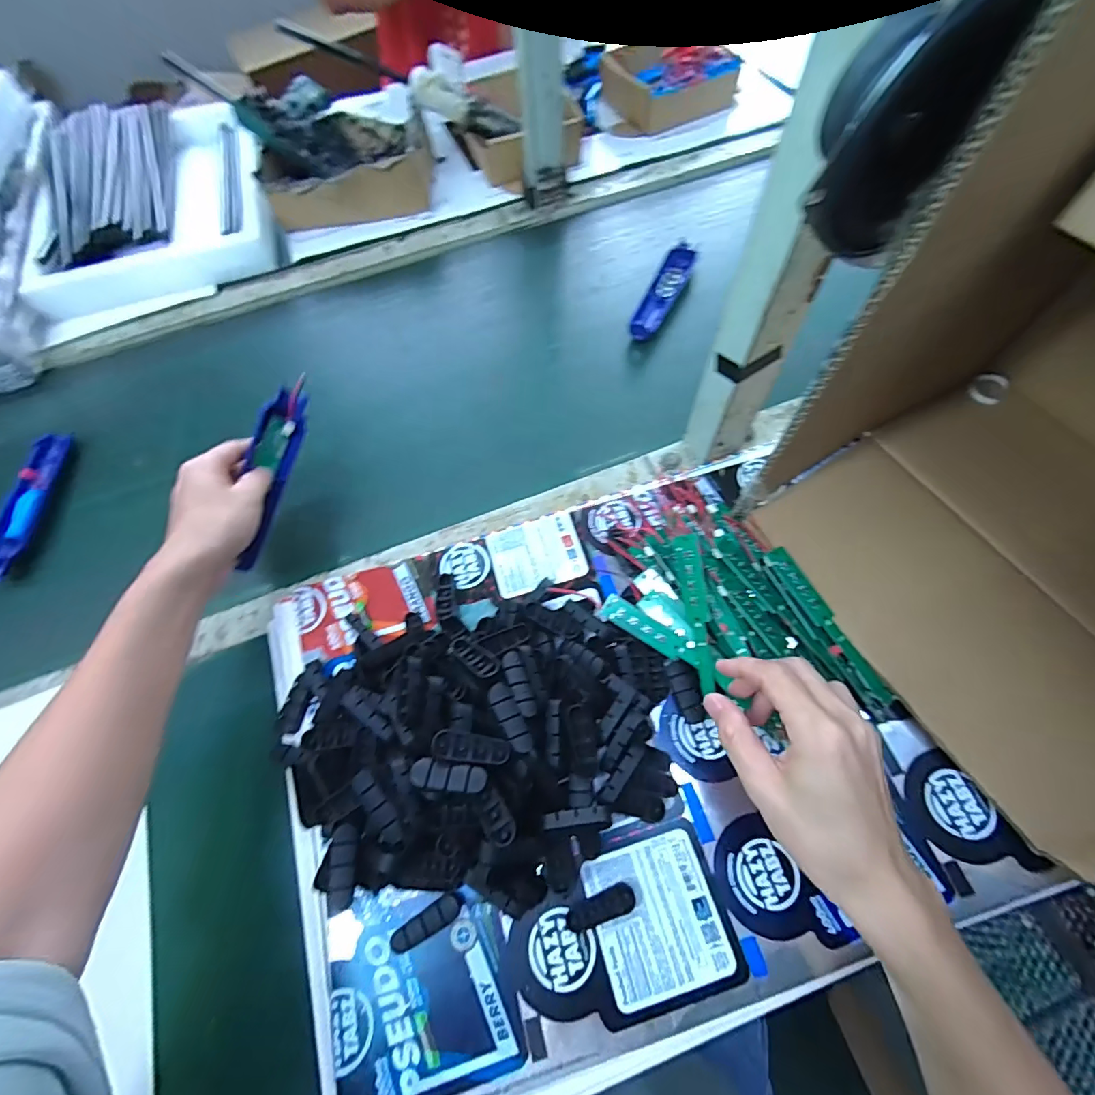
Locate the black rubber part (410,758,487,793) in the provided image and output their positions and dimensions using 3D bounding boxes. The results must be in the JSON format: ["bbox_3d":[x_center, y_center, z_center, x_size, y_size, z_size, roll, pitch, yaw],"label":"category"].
[{"bbox_3d":[-0.061,0.142,0.313,0.047,0.006,0.016,6,64,6],"label":"black rubber part"}]

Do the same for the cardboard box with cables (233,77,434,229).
[{"bbox_3d":[-0.284,-0.548,0.694,0.221,0.100,0.239,-20,65,-6],"label":"cardboard box with cables"}]

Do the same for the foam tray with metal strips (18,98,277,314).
[{"bbox_3d":[-0.544,-0.491,0.699,0.304,0.071,0.382,-18,64,-6],"label":"foam tray with metal strips"}]

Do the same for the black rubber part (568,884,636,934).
[{"bbox_3d":[0.036,0.239,0.334,0.046,0.007,0.015,-21,65,-7],"label":"black rubber part"}]

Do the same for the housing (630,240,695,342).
[{"bbox_3d":[0.138,-0.305,0.604,0.036,0.018,0.157,24,68,14],"label":"housing"}]

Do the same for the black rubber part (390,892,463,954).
[{"bbox_3d":[-0.080,0.250,0.335,0.047,0.009,0.015,-32,67,-12],"label":"black rubber part"}]

